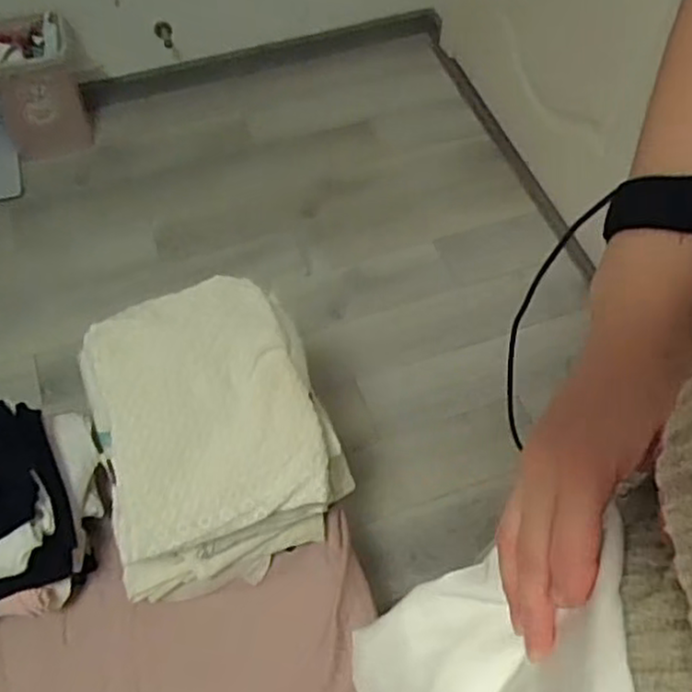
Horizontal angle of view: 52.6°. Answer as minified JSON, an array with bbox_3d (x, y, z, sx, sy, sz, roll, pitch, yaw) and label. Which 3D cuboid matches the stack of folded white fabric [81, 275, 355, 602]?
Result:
[{"bbox_3d":[-0.163,0.112,0.876,0.264,0.238,0.299,-11,60,-8],"label":"stack of folded white fabric"}]

